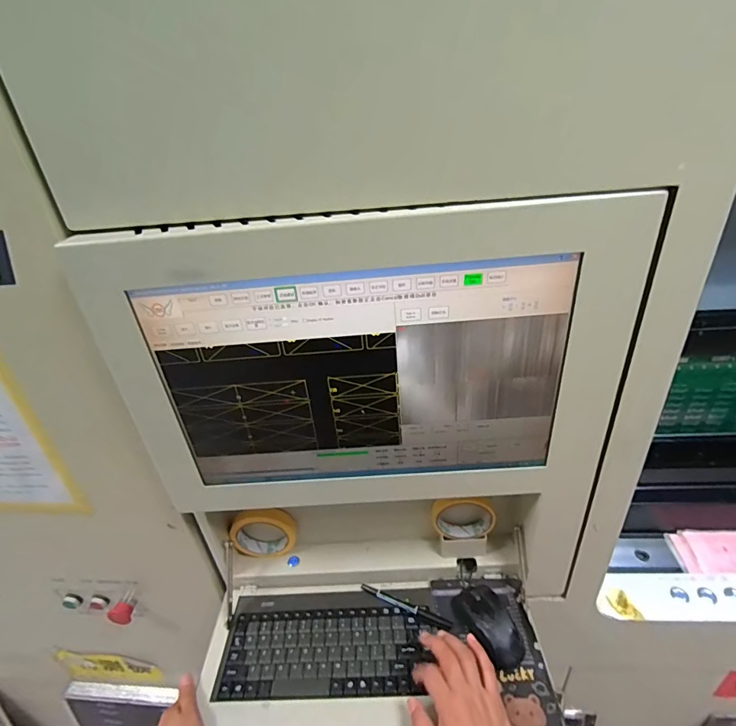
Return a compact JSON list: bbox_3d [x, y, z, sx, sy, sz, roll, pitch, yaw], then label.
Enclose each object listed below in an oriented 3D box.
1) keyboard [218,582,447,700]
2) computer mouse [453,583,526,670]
[{"bbox_3d":[-0.052,0.376,0.583,0.276,0.013,0.138,-5,32,-1],"label":"keyboard"},{"bbox_3d":[0.162,0.345,0.573,0.066,0.036,0.109,-13,33,-10],"label":"computer mouse"}]

